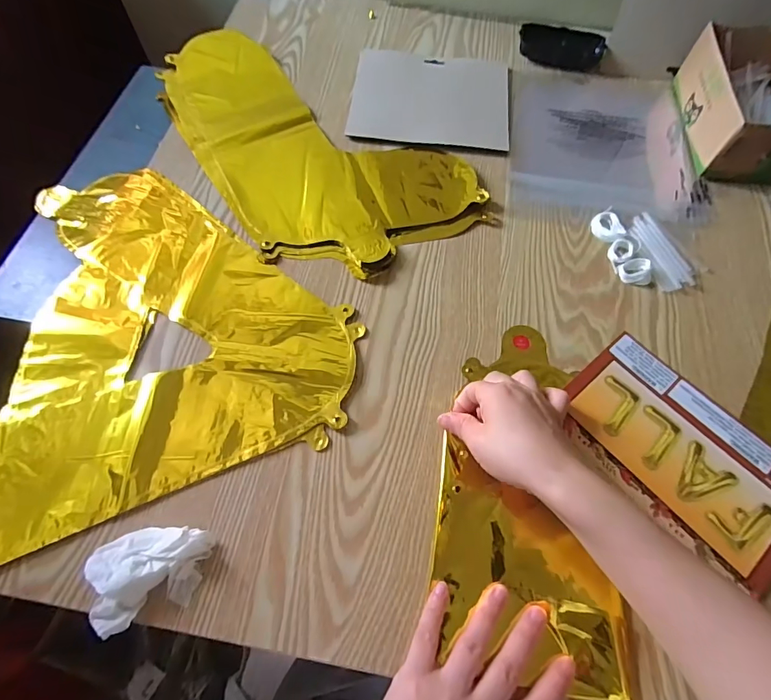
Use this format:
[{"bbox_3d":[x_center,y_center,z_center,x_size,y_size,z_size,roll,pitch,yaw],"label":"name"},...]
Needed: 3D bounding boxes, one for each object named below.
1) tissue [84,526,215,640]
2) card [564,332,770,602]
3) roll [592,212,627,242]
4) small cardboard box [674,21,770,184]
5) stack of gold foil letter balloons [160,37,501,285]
[{"bbox_3d":[-0.165,0.154,0.309,0.082,0.023,0.058,-19,65,-11],"label":"tissue"},{"bbox_3d":[0.238,0.084,0.358,0.122,0.006,0.189,-37,70,-18],"label":"card"},{"bbox_3d":[0.232,-0.129,0.463,0.030,0.007,0.038,-7,64,-5],"label":"roll"},{"bbox_3d":[0.431,-0.292,0.515,0.132,0.067,0.206,8,64,3],"label":"small cardboard box"},{"bbox_3d":[-0.092,-0.253,0.514,0.234,0.016,0.407,-29,67,-14],"label":"stack of gold foil letter balloons"}]

